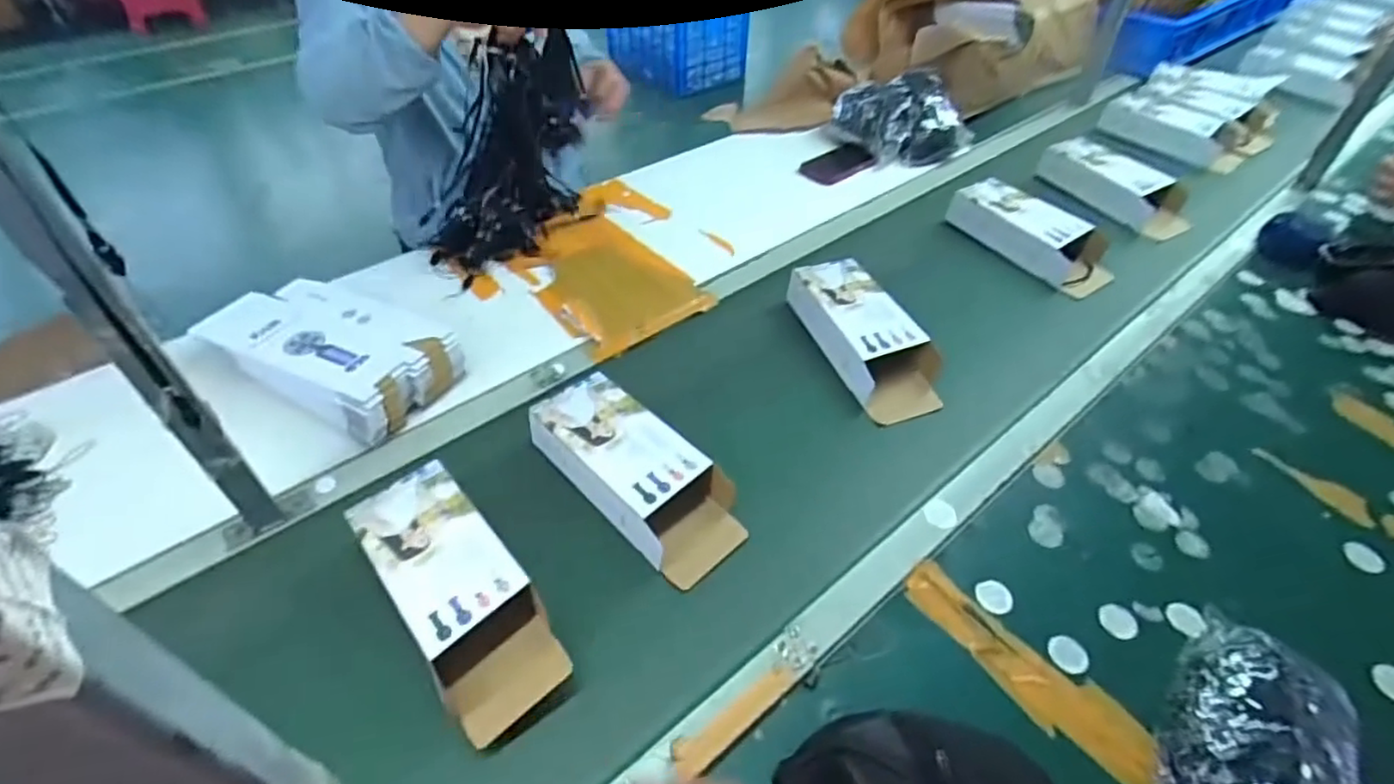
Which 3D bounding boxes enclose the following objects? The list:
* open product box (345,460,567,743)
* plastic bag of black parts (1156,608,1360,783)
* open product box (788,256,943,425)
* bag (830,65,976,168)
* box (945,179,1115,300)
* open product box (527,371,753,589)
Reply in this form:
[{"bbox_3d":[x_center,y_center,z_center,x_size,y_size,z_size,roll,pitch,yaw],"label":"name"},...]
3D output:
[{"bbox_3d":[-0.216,0.178,0.604,0.096,0.068,0.249,-30,55,-26],"label":"open product box"},{"bbox_3d":[0.447,0.281,0.537,0.121,0.076,0.220,30,53,23],"label":"plastic bag of black parts"},{"bbox_3d":[0.217,-0.075,0.866,0.111,0.053,0.250,-17,51,-17],"label":"open product box"},{"bbox_3d":[0.383,-0.523,1.264,0.219,0.091,0.194,-9,49,-10],"label":"bag"},{"bbox_3d":[0.518,-0.252,1.042,0.097,0.066,0.263,-22,52,-21],"label":"box"},{"bbox_3d":[-0.063,0.084,0.710,0.108,0.055,0.250,-36,58,-29],"label":"open product box"}]

